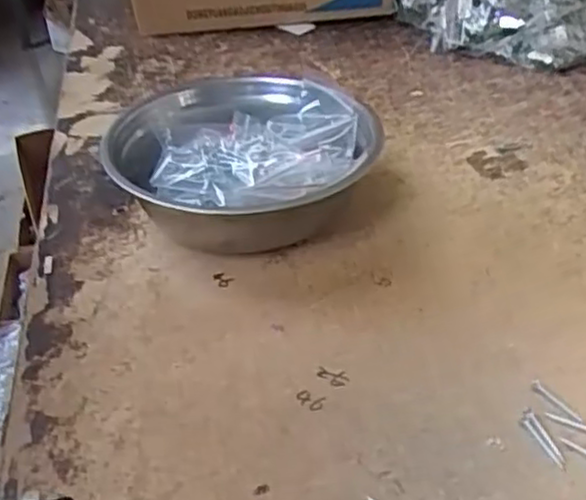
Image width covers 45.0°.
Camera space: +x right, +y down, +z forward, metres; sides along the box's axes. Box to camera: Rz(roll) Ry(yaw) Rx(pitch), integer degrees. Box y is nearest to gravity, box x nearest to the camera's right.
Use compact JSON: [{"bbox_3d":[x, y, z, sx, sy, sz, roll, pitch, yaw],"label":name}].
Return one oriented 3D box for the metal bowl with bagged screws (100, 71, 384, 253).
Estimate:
[{"bbox_3d":[-0.036,-0.065,0.536,0.184,0.072,0.196,-1,38,1],"label":"metal bowl with bagged screws"}]

